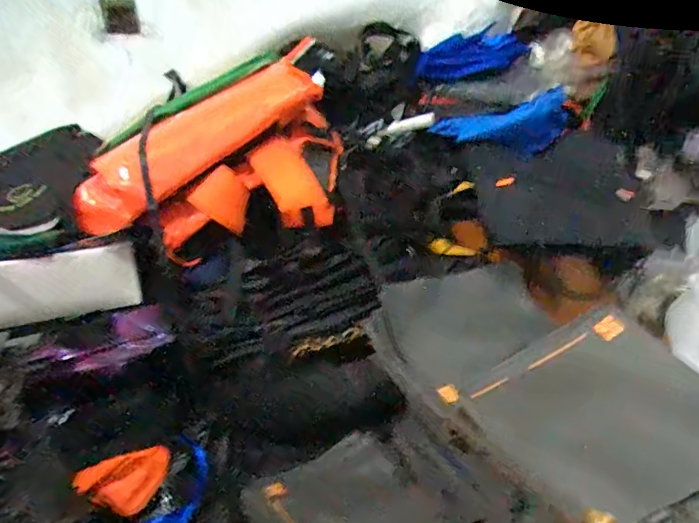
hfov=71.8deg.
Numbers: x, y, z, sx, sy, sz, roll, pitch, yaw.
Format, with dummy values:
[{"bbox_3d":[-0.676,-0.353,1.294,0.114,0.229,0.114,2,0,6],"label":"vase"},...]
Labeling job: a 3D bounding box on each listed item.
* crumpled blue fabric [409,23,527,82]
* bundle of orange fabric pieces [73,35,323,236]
[{"bbox_3d":[0.321,-0.544,1.276,0.333,0.103,0.051,-14,14,-25],"label":"crumpled blue fabric"},{"bbox_3d":[-0.249,-0.233,0.864,0.528,0.108,0.074,-40,23,-17],"label":"bundle of orange fabric pieces"}]

